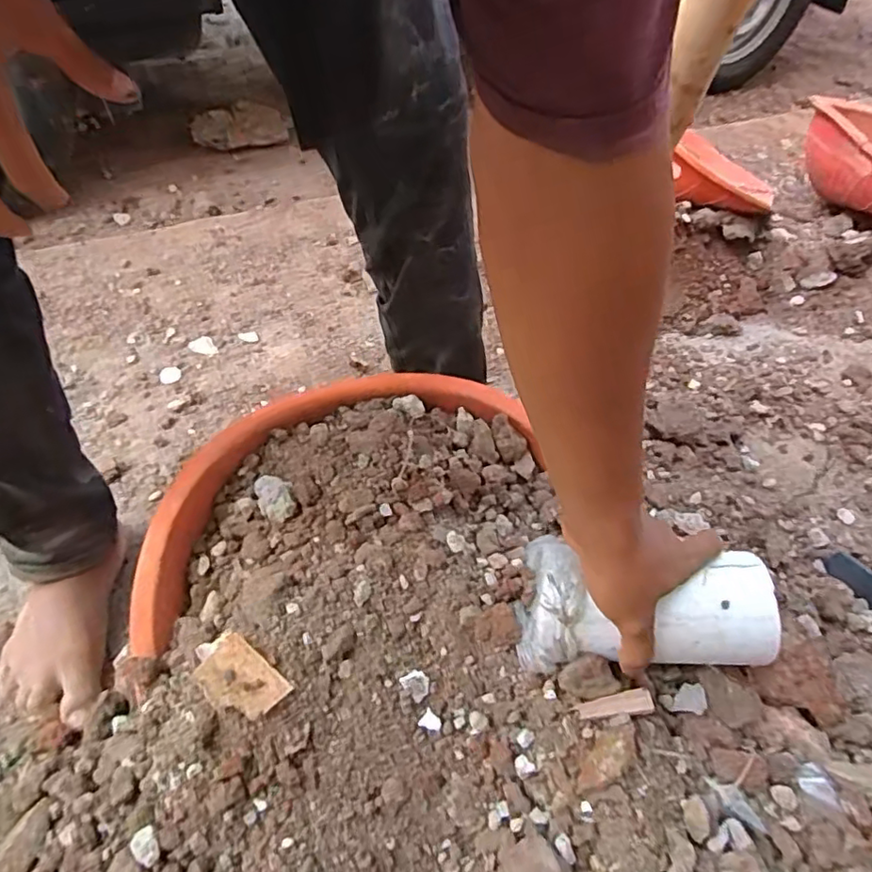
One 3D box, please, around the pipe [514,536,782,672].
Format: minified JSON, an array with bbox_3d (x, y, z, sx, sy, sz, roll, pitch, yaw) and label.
[{"bbox_3d":[0.159,0.125,0.461,0.186,0.066,0.094,1,45,-1],"label":"pipe"}]

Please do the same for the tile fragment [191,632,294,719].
[{"bbox_3d":[-0.140,0.175,0.425,0.059,0.005,0.042,40,59,12],"label":"tile fragment"}]

